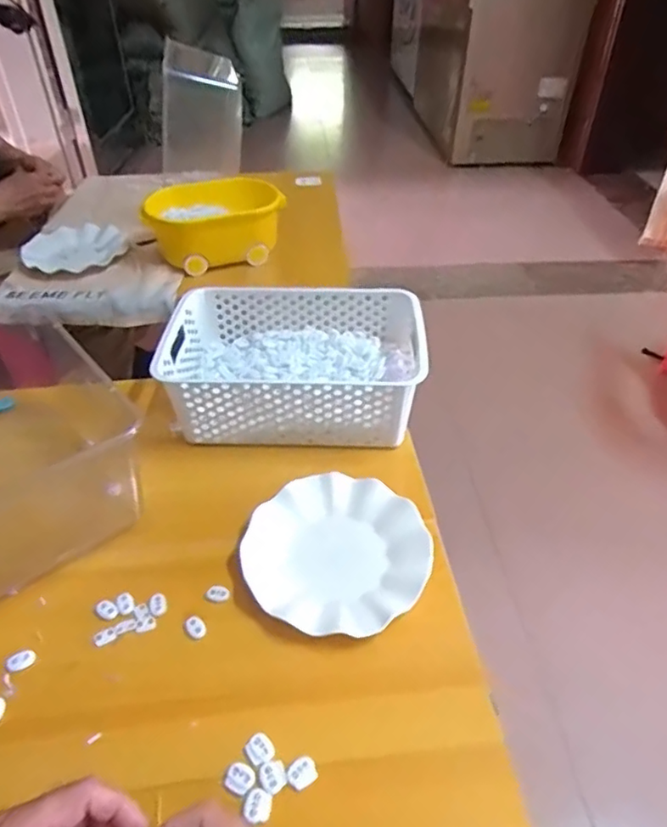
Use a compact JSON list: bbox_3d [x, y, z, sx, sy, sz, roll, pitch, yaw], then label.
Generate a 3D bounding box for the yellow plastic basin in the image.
[{"bbox_3d":[-0.213,-0.342,1.076,0.245,0.103,0.149,-8,42,-8],"label":"yellow plastic basin"}]

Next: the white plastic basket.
[{"bbox_3d":[-0.050,-0.067,0.744,0.296,0.093,0.199,1,41,2],"label":"white plastic basket"}]

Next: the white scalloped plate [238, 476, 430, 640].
[{"bbox_3d":[0.002,0.138,0.588,0.174,0.025,0.174,0,41,0],"label":"white scalloped plate"}]

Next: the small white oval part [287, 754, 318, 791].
[{"bbox_3d":[-0.024,0.276,0.455,0.022,0.008,0.019,-25,47,-25],"label":"small white oval part"}]

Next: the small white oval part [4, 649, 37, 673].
[{"bbox_3d":[-0.273,0.216,0.519,0.023,0.008,0.014,-33,51,-32],"label":"small white oval part"}]

